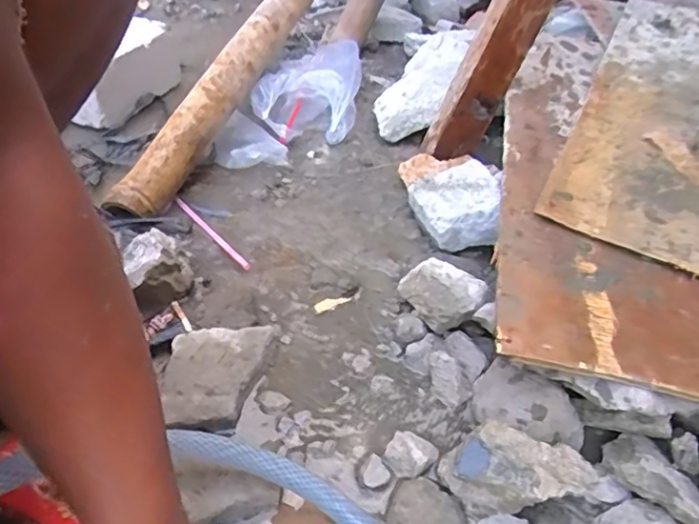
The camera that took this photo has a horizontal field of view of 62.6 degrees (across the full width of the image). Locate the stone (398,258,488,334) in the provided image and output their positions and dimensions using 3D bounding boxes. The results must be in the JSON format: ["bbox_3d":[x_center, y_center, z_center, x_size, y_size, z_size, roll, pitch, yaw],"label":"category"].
[{"bbox_3d":[0.094,0.033,0.594,0.066,0.046,0.089,-19,46,-23],"label":"stone"}]

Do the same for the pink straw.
[{"bbox_3d":[-0.172,-0.040,0.703,0.012,0.009,0.180,-26,53,-29],"label":"pink straw"}]

